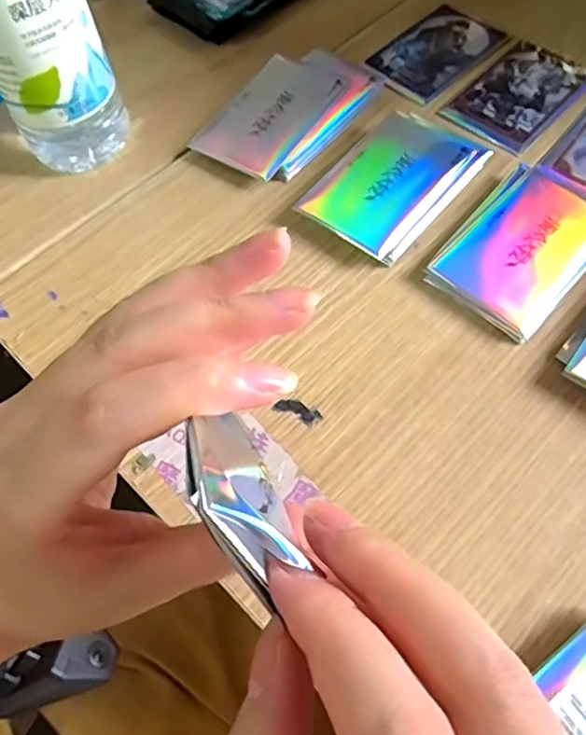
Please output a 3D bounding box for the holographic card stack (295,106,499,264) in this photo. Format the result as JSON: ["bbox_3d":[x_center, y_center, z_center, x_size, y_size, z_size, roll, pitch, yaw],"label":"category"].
[{"bbox_3d":[0.056,-0.105,0.345,0.063,0.016,0.093,37,69,21],"label":"holographic card stack"}]

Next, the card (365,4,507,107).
[{"bbox_3d":[0.093,-0.210,0.405,0.055,0.005,0.093,41,71,18],"label":"card"}]

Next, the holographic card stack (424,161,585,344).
[{"bbox_3d":[0.122,-0.064,0.322,0.065,0.012,0.098,37,69,21],"label":"holographic card stack"}]

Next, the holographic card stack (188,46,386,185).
[{"bbox_3d":[-0.001,-0.160,0.379,0.068,0.014,0.120,36,68,21],"label":"holographic card stack"}]

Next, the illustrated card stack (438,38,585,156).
[{"bbox_3d":[0.144,-0.174,0.383,0.059,0.004,0.093,40,70,22],"label":"illustrated card stack"}]

